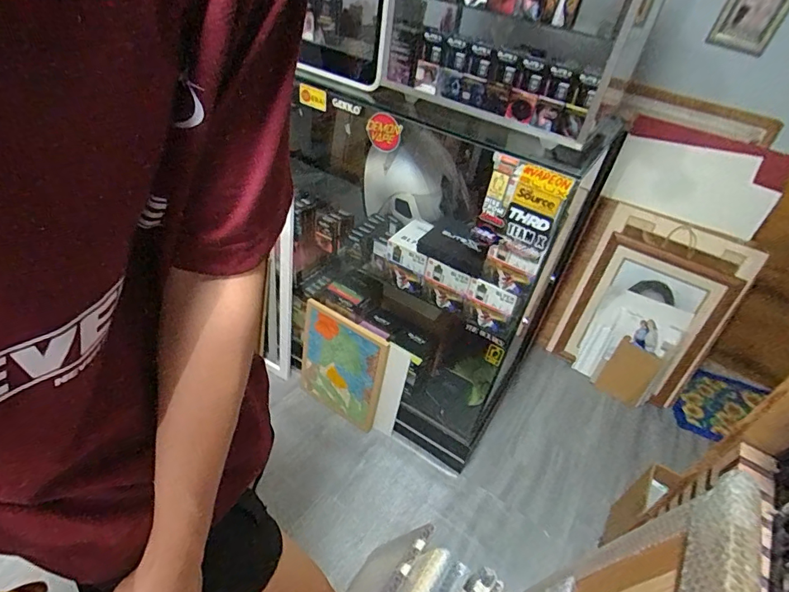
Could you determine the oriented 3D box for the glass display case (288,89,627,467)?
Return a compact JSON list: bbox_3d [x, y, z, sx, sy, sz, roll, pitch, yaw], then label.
[{"bbox_3d":[0.091,-0.062,1.230,0.602,0.871,0.363,30,45,24],"label":"glass display case"}]

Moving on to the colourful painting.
[{"bbox_3d":[-0.163,0.207,1.334,0.280,0.353,0.023,27,35,22],"label":"colourful painting"}]

